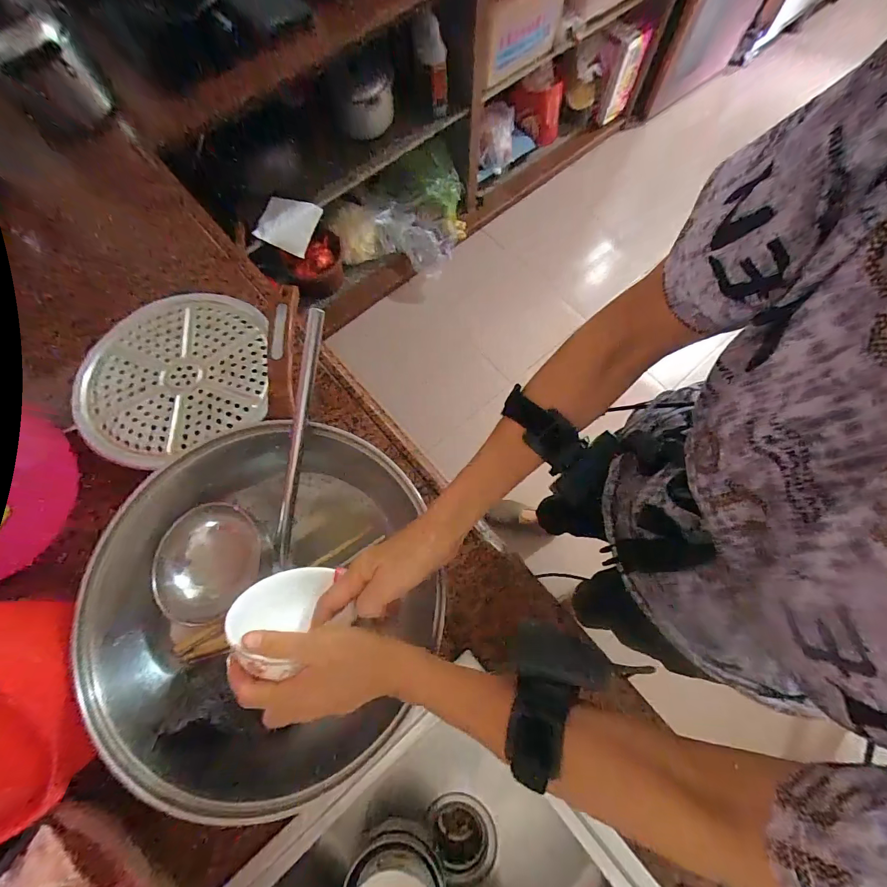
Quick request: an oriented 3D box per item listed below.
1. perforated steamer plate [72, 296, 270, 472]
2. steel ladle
[{"bbox_3d":[-0.360,-0.094,0.535,0.231,0.024,0.242,0,72,0],"label":"perforated steamer plate"},{"bbox_3d":[-0.188,0.026,0.426,0.101,0.079,0.329,29,92,9],"label":"steel ladle"}]

